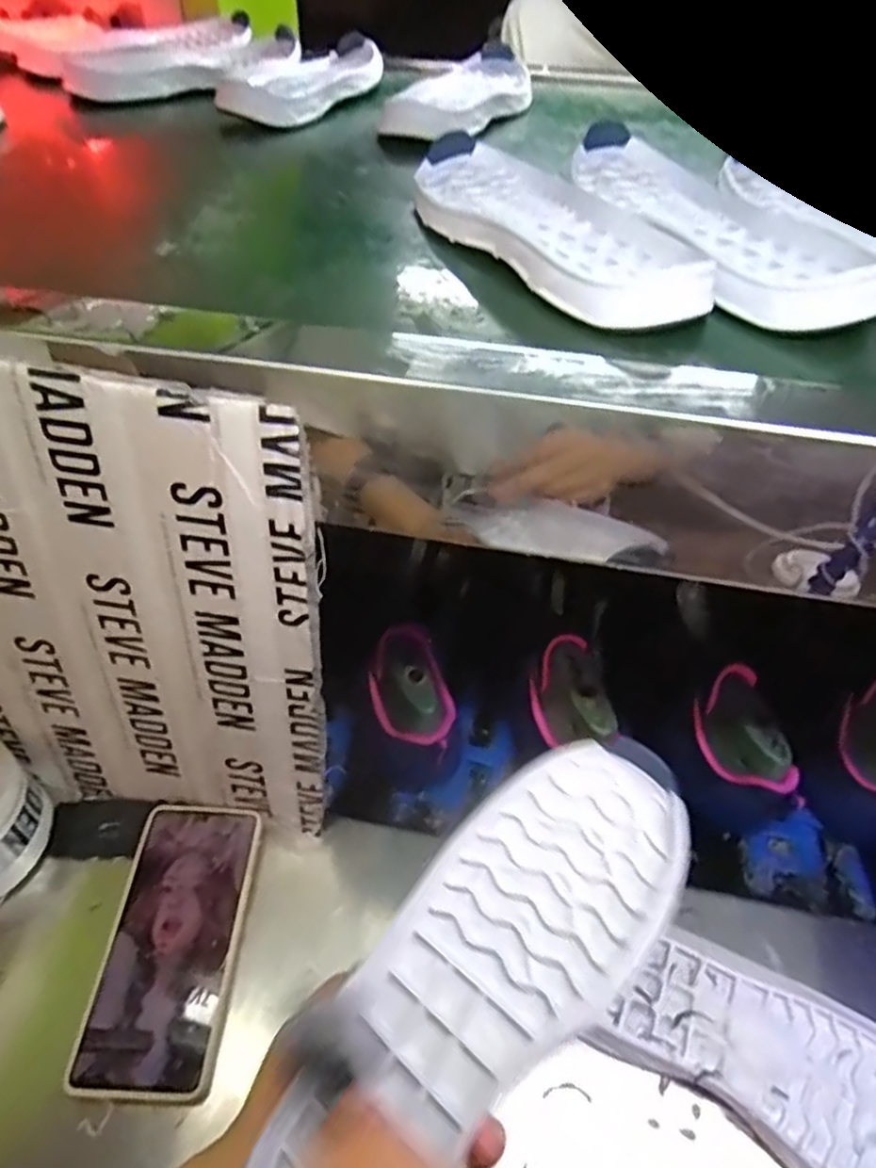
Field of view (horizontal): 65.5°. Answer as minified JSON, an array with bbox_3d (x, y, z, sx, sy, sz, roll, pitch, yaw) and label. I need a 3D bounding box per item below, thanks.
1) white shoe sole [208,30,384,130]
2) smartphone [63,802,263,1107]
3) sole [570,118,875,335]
[{"bbox_3d":[-0.114,-0.504,0.678,0.100,0.035,0.256,10,46,9],"label":"white shoe sole"},{"bbox_3d":[-0.167,0.223,0.434,0.080,0.017,0.167,1,45,1],"label":"smartphone"},{"bbox_3d":[0.159,-0.223,0.410,0.083,0.035,0.250,-10,46,-11],"label":"sole"}]

